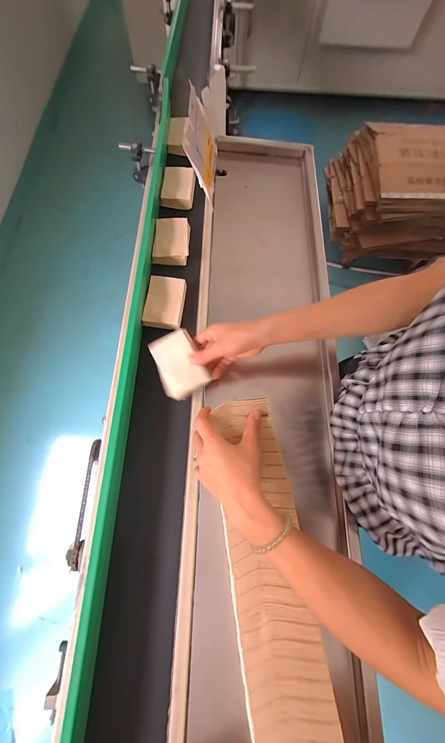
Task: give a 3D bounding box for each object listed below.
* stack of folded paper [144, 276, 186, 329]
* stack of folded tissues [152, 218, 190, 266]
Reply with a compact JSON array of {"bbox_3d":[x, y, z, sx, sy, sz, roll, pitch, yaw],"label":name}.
[{"bbox_3d":[-0.110,-0.137,0.506,0.071,0.023,0.104,7,72,1],"label":"stack of folded paper"},{"bbox_3d":[-0.109,-0.282,0.561,0.073,0.027,0.103,3,72,0],"label":"stack of folded tissues"}]

